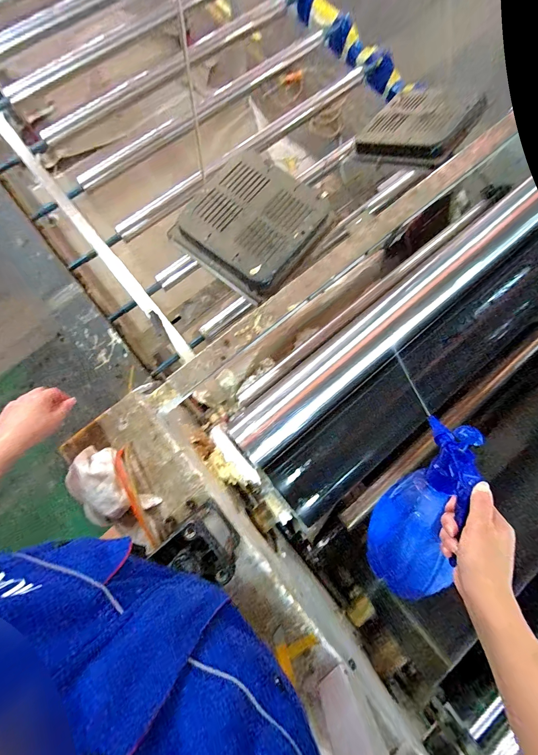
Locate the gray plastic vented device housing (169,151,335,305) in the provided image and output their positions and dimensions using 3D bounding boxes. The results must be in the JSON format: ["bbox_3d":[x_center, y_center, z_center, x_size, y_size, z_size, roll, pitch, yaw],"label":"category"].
[{"bbox_3d":[-0.040,-0.354,0.704,0.295,0.059,0.279,36,81,5],"label":"gray plastic vented device housing"}]

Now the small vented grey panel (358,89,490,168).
[{"bbox_3d":[0.413,-0.710,0.838,0.239,0.057,0.282,-49,59,1],"label":"small vented grey panel"}]

